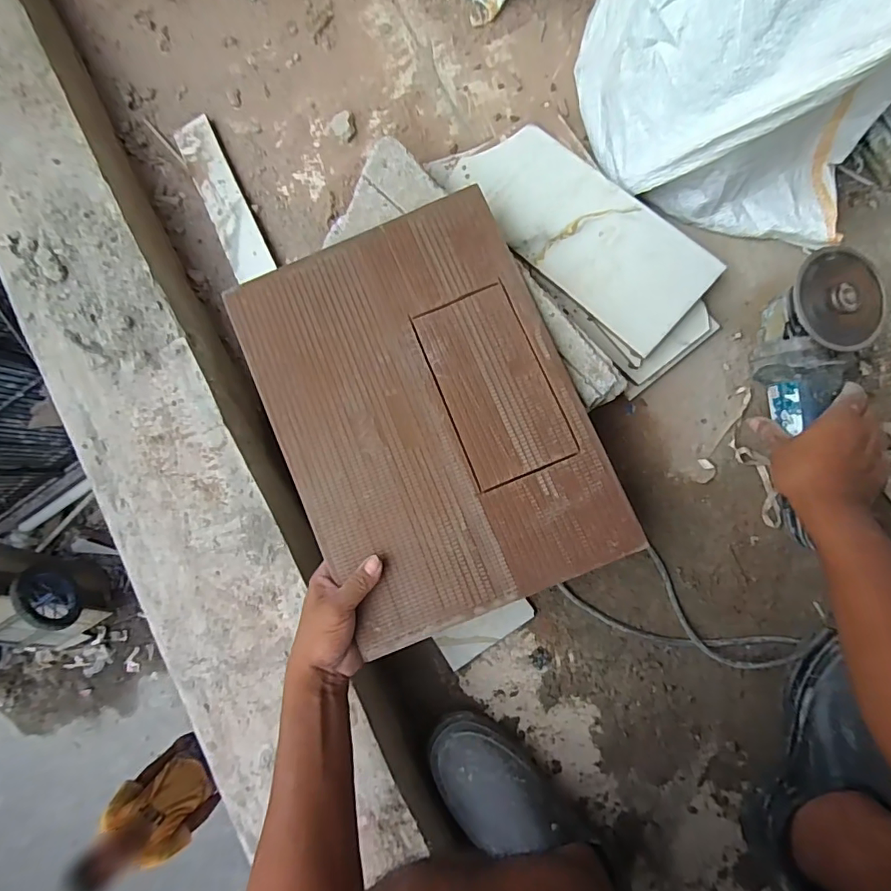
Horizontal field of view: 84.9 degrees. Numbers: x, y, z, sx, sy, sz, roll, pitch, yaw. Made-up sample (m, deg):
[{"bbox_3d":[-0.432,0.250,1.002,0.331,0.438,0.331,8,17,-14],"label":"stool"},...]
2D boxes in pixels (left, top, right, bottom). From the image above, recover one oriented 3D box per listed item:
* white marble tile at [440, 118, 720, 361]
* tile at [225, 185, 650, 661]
[{"bbox_3d":[0.147,-0.240,0.538,0.292,0.013,0.121,43,92,8],"label":"white marble tile"},{"bbox_3d":[-0.020,-0.036,0.476,0.282,0.006,0.390,-24,80,1],"label":"tile"}]

